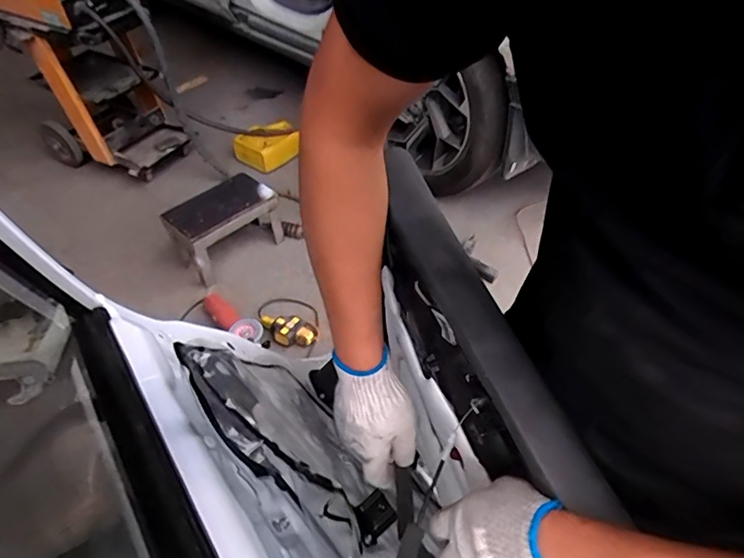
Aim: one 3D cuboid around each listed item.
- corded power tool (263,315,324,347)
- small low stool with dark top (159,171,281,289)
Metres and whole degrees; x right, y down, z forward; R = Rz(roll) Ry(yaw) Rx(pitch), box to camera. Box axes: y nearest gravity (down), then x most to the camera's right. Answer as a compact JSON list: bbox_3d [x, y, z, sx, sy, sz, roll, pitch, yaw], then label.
[{"bbox_3d":[-0.248,0.149,1.455,0.180,0.040,0.104,22,50,19],"label":"corded power tool"},{"bbox_3d":[-0.483,-0.178,1.629,0.176,0.205,0.325,35,55,29],"label":"small low stool with dark top"}]

